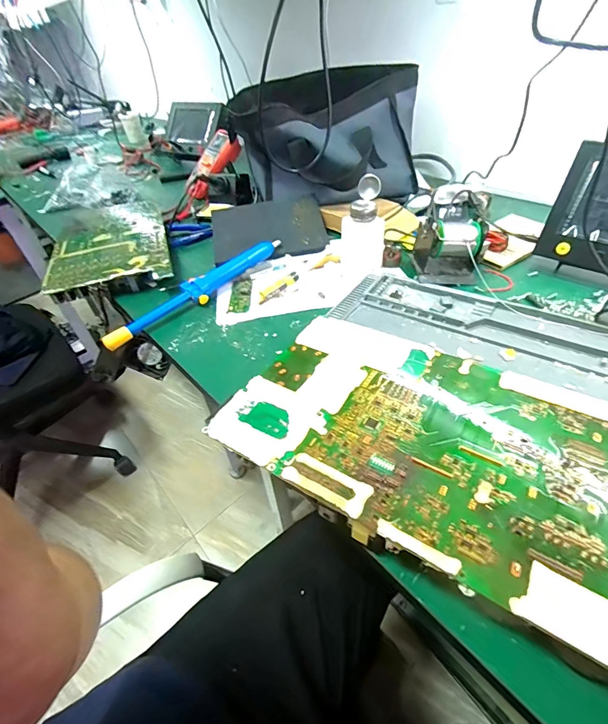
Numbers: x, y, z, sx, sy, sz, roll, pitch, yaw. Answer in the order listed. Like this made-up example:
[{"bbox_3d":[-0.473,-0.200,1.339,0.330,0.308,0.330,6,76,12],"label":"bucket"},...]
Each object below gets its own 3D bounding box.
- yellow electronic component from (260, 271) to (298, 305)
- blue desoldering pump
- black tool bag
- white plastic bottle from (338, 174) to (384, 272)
[{"bbox_3d":[-0.040,-0.115,0.553,0.076,0.016,0.018,-31,48,-24],"label":"yellow electronic component"},{"bbox_3d":[-0.155,-0.116,0.555,0.040,0.033,0.326,30,54,33],"label":"blue desoldering pump"},{"bbox_3d":[0.057,-0.446,0.723,0.323,0.188,0.243,11,46,17],"label":"black tool bag"},{"bbox_3d":[0.090,-0.214,0.562,0.055,0.122,0.058,-25,46,-18],"label":"white plastic bottle"}]

